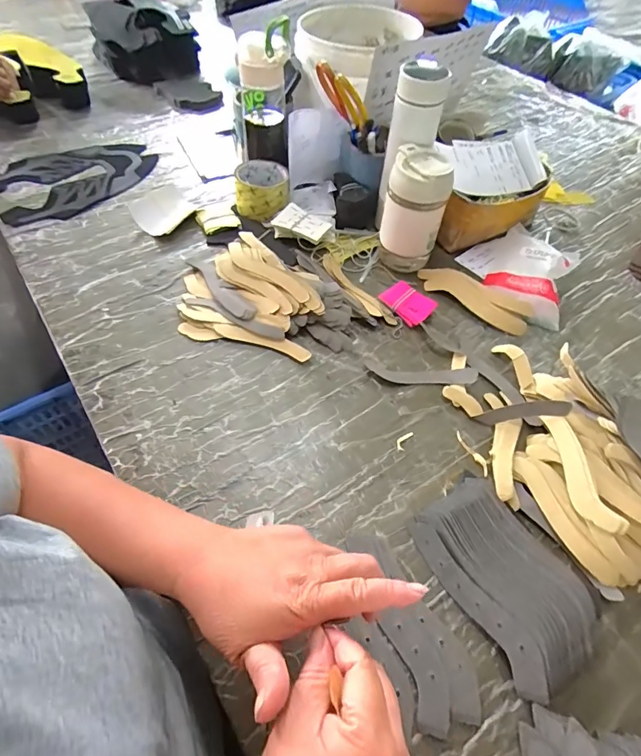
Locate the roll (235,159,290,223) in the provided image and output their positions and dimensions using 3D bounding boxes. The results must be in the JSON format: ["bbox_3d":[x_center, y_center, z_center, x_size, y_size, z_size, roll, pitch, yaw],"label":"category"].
[{"bbox_3d":[-0.096,-0.308,0.716,0.086,0.057,0.091,-5,54,-6],"label":"roll"}]

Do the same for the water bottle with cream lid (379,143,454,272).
[{"bbox_3d":[0.129,-0.230,0.610,0.081,0.152,0.069,11,54,6],"label":"water bottle with cream lid"}]

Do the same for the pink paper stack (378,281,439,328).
[{"bbox_3d":[0.122,-0.104,0.604,0.053,0.020,0.068,-36,63,-25],"label":"pink paper stack"}]

